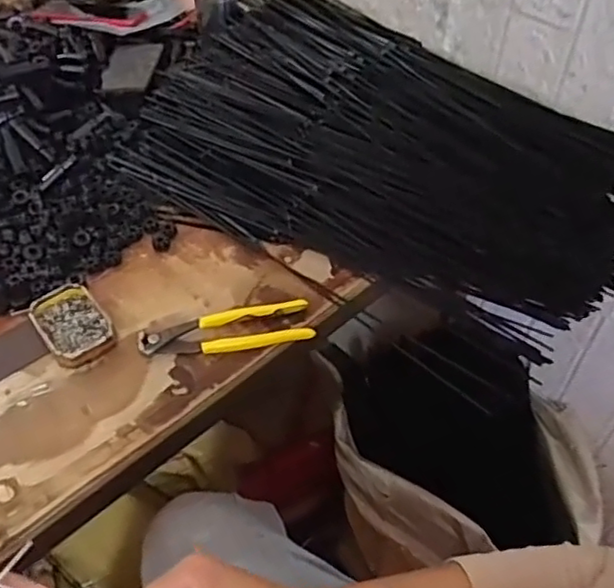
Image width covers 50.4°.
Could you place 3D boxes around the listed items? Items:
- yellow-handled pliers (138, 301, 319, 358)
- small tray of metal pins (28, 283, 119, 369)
[{"bbox_3d":[-0.080,0.036,0.642,0.166,0.019,0.044,-5,48,-7],"label":"yellow-handled pliers"},{"bbox_3d":[-0.230,0.028,0.641,0.061,0.017,0.095,-30,55,-25],"label":"small tray of metal pins"}]

